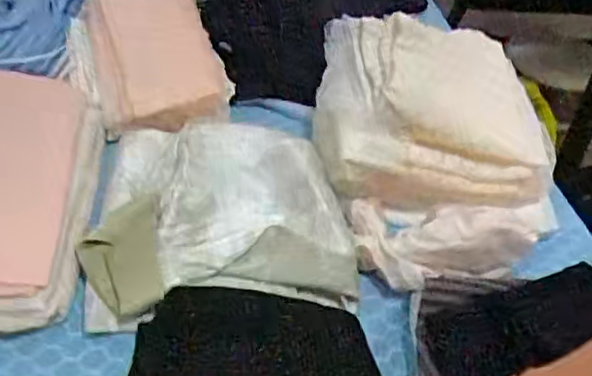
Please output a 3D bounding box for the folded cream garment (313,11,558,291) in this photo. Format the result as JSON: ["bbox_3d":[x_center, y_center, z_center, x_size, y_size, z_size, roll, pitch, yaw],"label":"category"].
[{"bbox_3d":[0.133,-0.051,0.629,0.209,0.118,0.270,-6,41,-16],"label":"folded cream garment"}]

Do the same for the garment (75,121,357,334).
[{"bbox_3d":[-0.068,0.015,0.584,0.214,0.026,0.235,-1,42,-8],"label":"garment"}]

